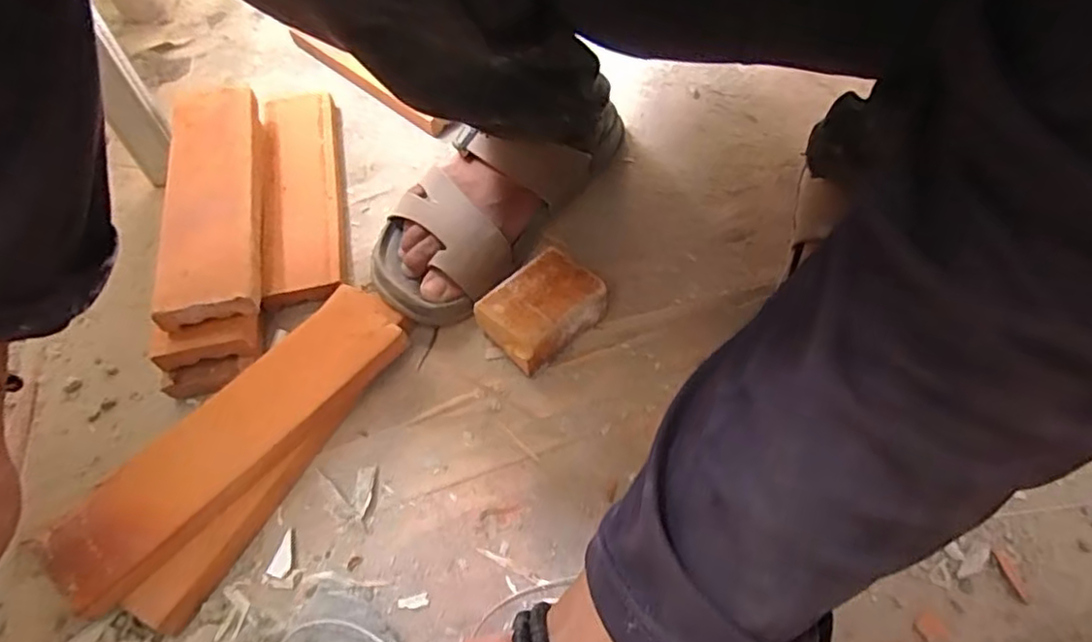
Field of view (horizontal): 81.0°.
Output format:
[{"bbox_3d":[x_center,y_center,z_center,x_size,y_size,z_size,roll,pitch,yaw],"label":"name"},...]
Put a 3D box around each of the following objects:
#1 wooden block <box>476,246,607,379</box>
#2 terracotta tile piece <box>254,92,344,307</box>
[{"bbox_3d":[-0.003,-0.007,0.439,0.076,0.036,0.054,-40,62,-21],"label":"wooden block"},{"bbox_3d":[-0.201,-0.108,0.529,0.064,0.027,0.237,-14,57,-5],"label":"terracotta tile piece"}]

